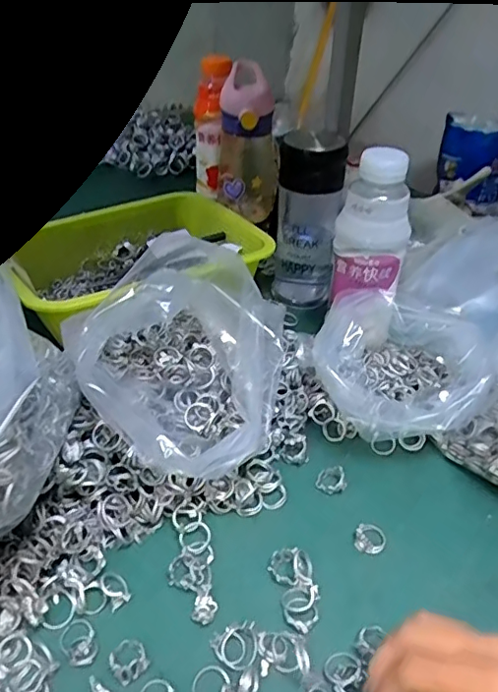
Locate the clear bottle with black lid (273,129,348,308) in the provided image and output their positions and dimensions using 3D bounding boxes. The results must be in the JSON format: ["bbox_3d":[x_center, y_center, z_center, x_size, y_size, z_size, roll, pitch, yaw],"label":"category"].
[{"bbox_3d":[0.066,-0.141,0.601,0.063,0.187,0.076,11,39,12],"label":"clear bottle with black lid"}]

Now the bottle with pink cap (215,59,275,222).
[{"bbox_3d":[-0.002,-0.271,0.750,0.080,0.185,0.085,2,38,0],"label":"bottle with pink cap"}]

